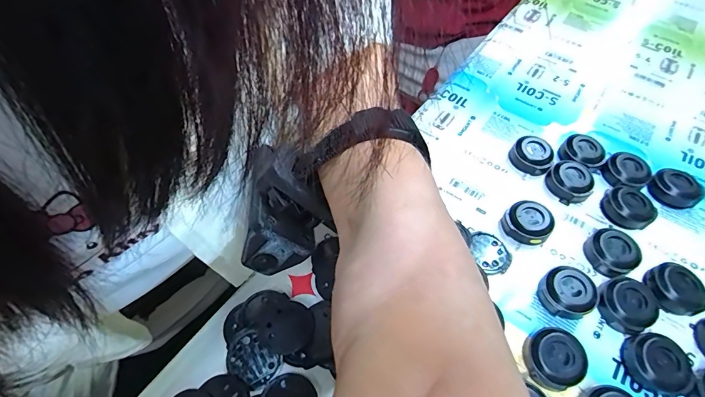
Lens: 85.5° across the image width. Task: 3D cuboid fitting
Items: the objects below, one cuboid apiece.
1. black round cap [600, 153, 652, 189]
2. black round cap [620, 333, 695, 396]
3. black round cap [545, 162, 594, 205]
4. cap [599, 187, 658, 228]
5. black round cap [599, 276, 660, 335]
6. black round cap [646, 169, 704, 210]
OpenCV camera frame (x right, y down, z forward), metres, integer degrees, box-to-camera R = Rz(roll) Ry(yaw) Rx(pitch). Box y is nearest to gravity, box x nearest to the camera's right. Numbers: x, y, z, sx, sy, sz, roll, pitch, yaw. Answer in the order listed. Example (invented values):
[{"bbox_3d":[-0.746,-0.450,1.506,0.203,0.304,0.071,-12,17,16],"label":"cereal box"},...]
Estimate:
[{"bbox_3d":[0.202,-0.019,0.283,0.029,0.014,0.029,0,55,0],"label":"black round cap"},{"bbox_3d":[0.164,0.089,0.205,0.026,0.015,0.029,-8,56,-6],"label":"black round cap"},{"bbox_3d":[0.157,-0.013,0.275,0.029,0.012,0.028,0,55,0],"label":"black round cap"},{"bbox_3d":[0.191,0.006,0.263,0.029,0.012,0.028,0,55,0],"label":"cap"},{"bbox_3d":[0.160,0.061,0.222,0.027,0.015,0.027,36,62,22],"label":"black round cap"},{"bbox_3d":[0.229,-0.005,0.273,0.030,0.018,0.030,0,55,0],"label":"black round cap"}]

